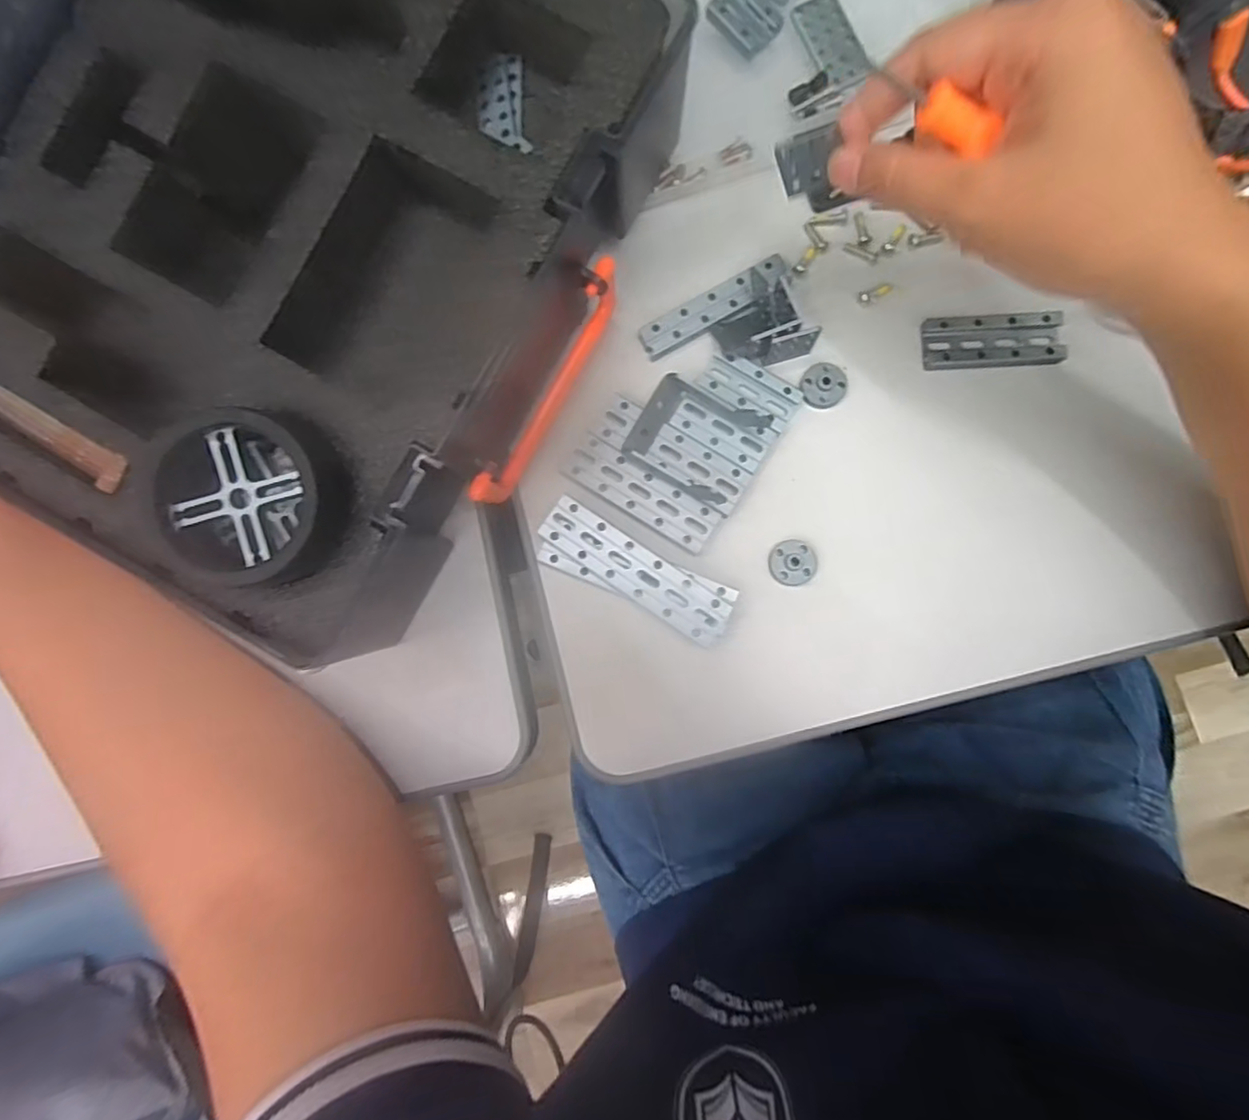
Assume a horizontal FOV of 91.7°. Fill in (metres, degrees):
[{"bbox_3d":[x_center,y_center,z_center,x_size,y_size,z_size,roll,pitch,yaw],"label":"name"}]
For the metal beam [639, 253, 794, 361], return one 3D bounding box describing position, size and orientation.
[{"bbox_3d":[0.047,-0.126,0.303,0.082,0.009,0.015,-29,85,2],"label":"metal beam"}]

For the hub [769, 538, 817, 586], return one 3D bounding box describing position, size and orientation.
[{"bbox_3d":[0.081,0.001,0.291,0.023,0.007,0.022,0,87,4],"label":"hub"}]

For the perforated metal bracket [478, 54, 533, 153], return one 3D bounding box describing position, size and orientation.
[{"bbox_3d":[-0.054,-0.200,0.266,0.021,0.004,0.044,-7,84,2],"label":"perforated metal bracket"}]

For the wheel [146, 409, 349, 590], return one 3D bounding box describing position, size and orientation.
[{"bbox_3d":[-0.140,-0.023,0.227,0.062,0.024,0.062,0,84,3],"label":"wheel"}]

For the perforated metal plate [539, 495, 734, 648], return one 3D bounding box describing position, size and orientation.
[{"bbox_3d":[0.005,0.005,0.287,0.095,0.011,0.024,33,87,6],"label":"perforated metal plate"}]

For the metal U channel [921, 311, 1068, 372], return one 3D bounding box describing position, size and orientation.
[{"bbox_3d":[0.178,-0.105,0.293,0.062,0.007,0.026,-1,87,4],"label":"metal U channel"}]

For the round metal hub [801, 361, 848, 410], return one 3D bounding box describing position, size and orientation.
[{"bbox_3d":[0.098,-0.086,0.297,0.022,0.006,0.023,0,87,4],"label":"round metal hub"}]

